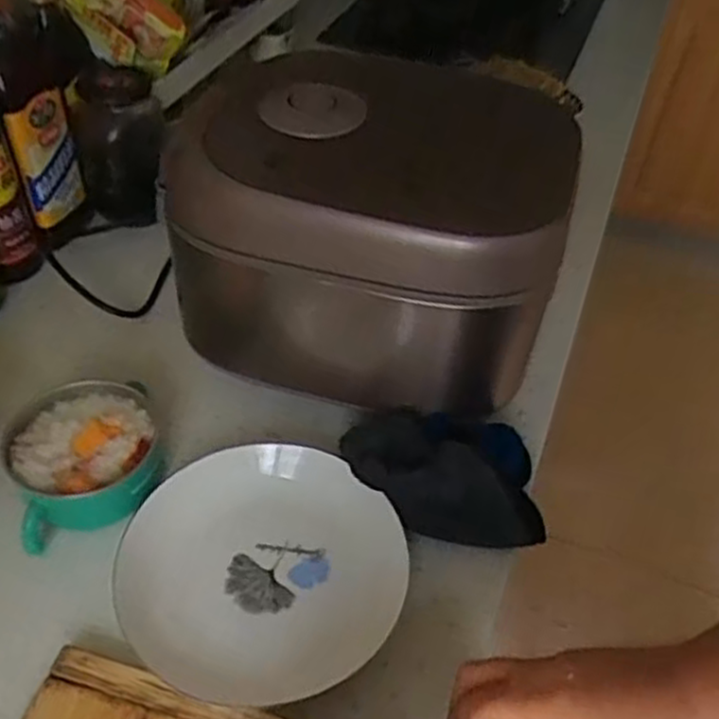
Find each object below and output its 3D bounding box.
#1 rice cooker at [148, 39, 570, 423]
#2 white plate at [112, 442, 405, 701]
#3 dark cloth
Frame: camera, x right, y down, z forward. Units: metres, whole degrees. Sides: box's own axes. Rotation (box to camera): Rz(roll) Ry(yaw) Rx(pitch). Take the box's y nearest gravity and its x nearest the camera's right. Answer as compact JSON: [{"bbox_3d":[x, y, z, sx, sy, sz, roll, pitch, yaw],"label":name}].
[{"bbox_3d":[0.017,-0.114,0.630,0.295,0.185,0.242,11,46,9],"label":"rice cooker"},{"bbox_3d":[-0.068,0.143,0.527,0.177,0.038,0.186,1,46,-1],"label":"white plate"},{"bbox_3d":[0.064,0.082,0.570,0.150,0.050,0.097,0,46,-2],"label":"dark cloth"}]

